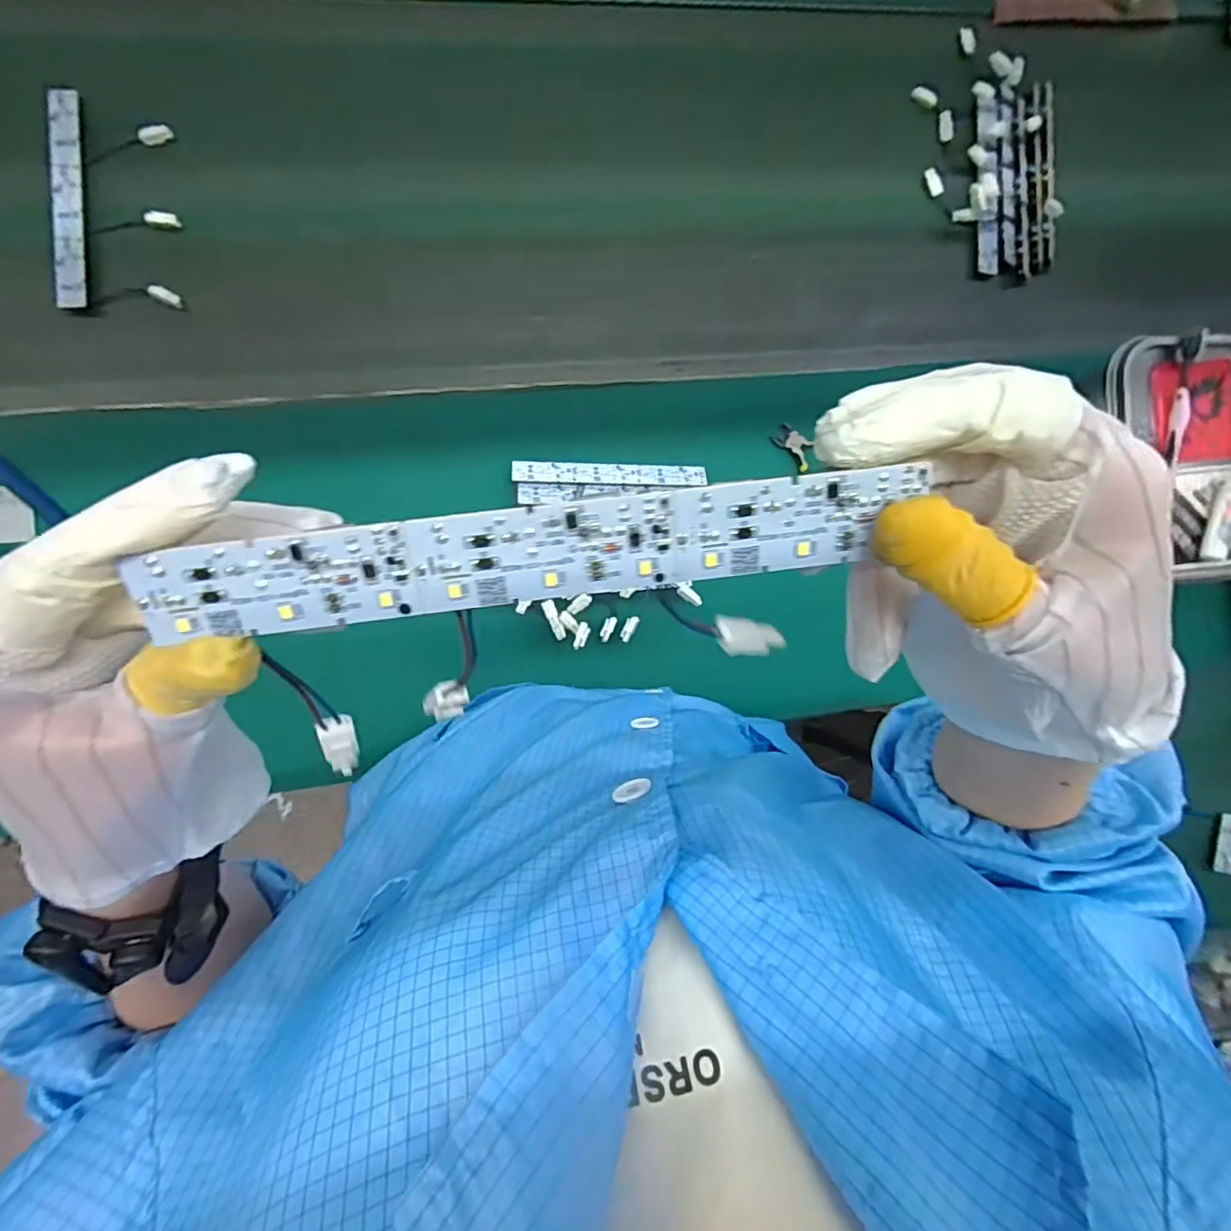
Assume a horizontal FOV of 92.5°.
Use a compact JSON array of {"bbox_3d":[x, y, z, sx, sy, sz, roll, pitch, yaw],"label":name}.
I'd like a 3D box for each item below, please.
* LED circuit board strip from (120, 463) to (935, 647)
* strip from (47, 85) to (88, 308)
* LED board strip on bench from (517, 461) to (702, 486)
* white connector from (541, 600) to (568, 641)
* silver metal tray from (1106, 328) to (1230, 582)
[{"bbox_3d":[-0.018,-0.014,0.143,0.179,0.004,0.024,-7,115,-4],"label":"LED circuit board strip"},{"bbox_3d":[-0.487,-0.370,0.524,0.025,0.011,0.187,-2,89,-7],"label":"strip"},{"bbox_3d":[-0.005,-0.142,0.591,0.192,0.007,0.025,2,76,-6],"label":"LED board strip on bench"},{"bbox_3d":[-0.058,0.005,0.565,0.012,0.005,0.041,-24,105,-7],"label":"white connector"},{"bbox_3d":[0.569,-0.153,0.586,0.158,0.035,0.239,-6,90,-8],"label":"silver metal tray"}]

